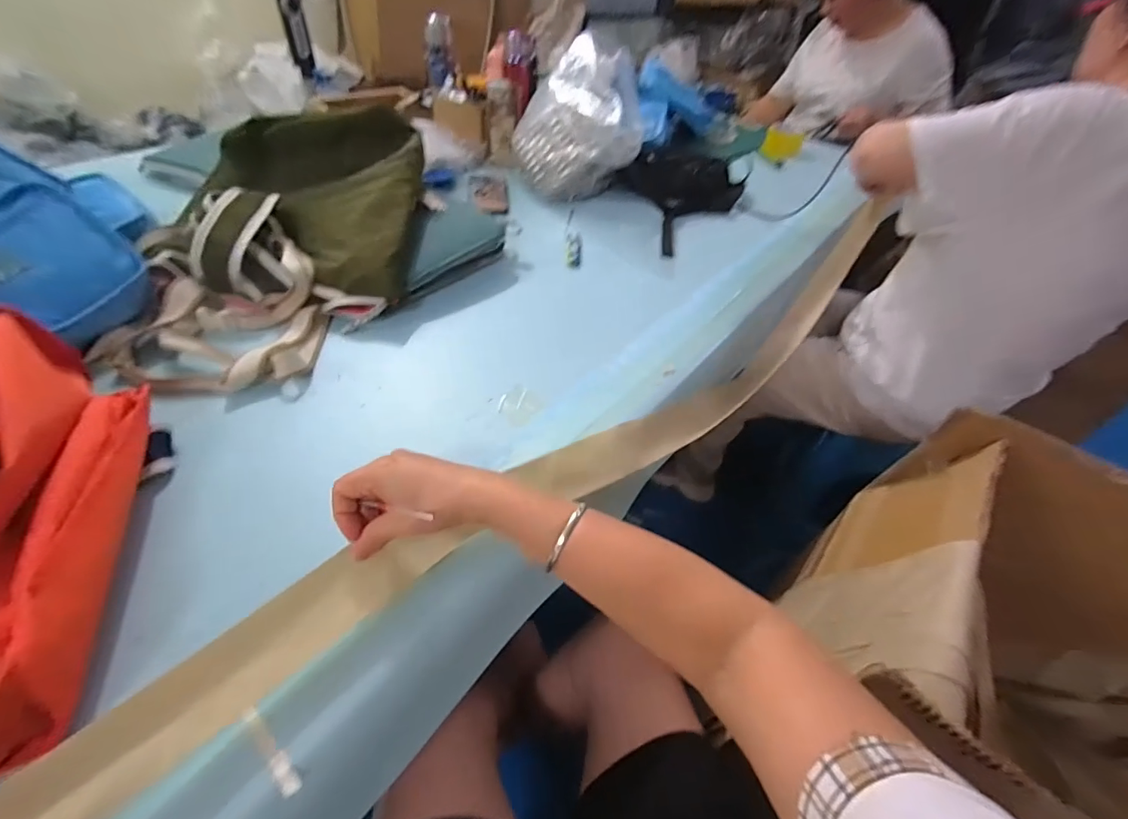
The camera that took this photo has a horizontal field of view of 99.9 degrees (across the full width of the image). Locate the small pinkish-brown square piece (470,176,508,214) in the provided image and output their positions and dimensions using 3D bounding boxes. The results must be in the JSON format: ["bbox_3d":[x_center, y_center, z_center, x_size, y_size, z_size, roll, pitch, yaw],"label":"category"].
[{"bbox_3d":[-0.152,-0.444,0.975,0.071,0.016,0.158,-5,47,-11],"label":"small pinkish-brown square piece"}]

